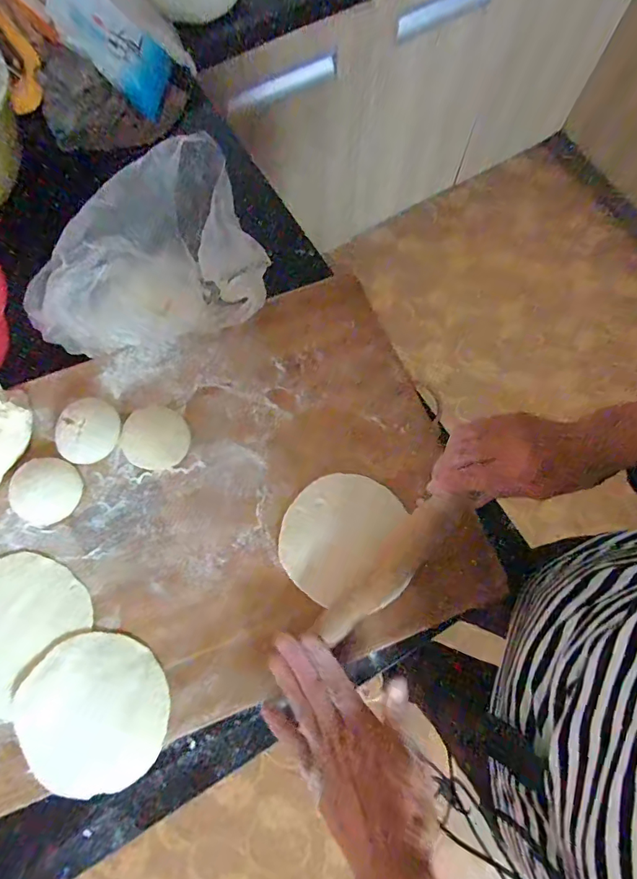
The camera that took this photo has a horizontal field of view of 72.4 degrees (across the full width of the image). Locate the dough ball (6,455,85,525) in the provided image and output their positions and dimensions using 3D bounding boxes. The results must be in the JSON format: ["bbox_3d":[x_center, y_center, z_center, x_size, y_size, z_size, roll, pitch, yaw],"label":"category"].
[{"bbox_3d":[-0.279,0.052,0.443,0.060,0.021,0.064,0,74,0],"label":"dough ball"}]

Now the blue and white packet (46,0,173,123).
[{"bbox_3d":[-0.267,-0.522,0.567,0.154,0.019,0.092,28,83,-38],"label":"blue and white packet"}]

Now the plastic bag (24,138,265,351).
[{"bbox_3d":[-0.177,-0.171,0.440,0.240,0.120,0.121,-31,76,-8],"label":"plastic bag"}]

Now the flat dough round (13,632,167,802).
[{"bbox_3d":[-0.204,0.248,0.394,0.131,0.009,0.129,0,74,0],"label":"flat dough round"}]

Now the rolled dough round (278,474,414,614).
[{"bbox_3d":[0.025,0.097,0.432,0.121,0.007,0.123,6,74,0],"label":"rolled dough round"}]

